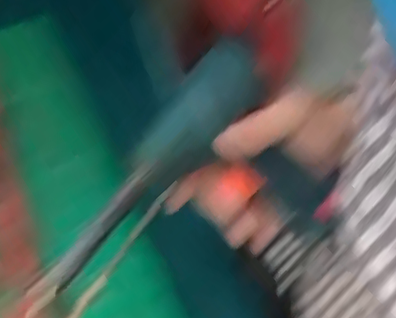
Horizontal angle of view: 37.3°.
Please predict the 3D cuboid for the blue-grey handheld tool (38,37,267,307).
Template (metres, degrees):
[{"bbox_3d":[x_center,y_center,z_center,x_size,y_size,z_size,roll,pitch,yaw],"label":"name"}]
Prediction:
[{"bbox_3d":[-0.022,0.002,0.323,0.031,0.024,0.171,32,73,27],"label":"blue-grey handheld tool"}]

